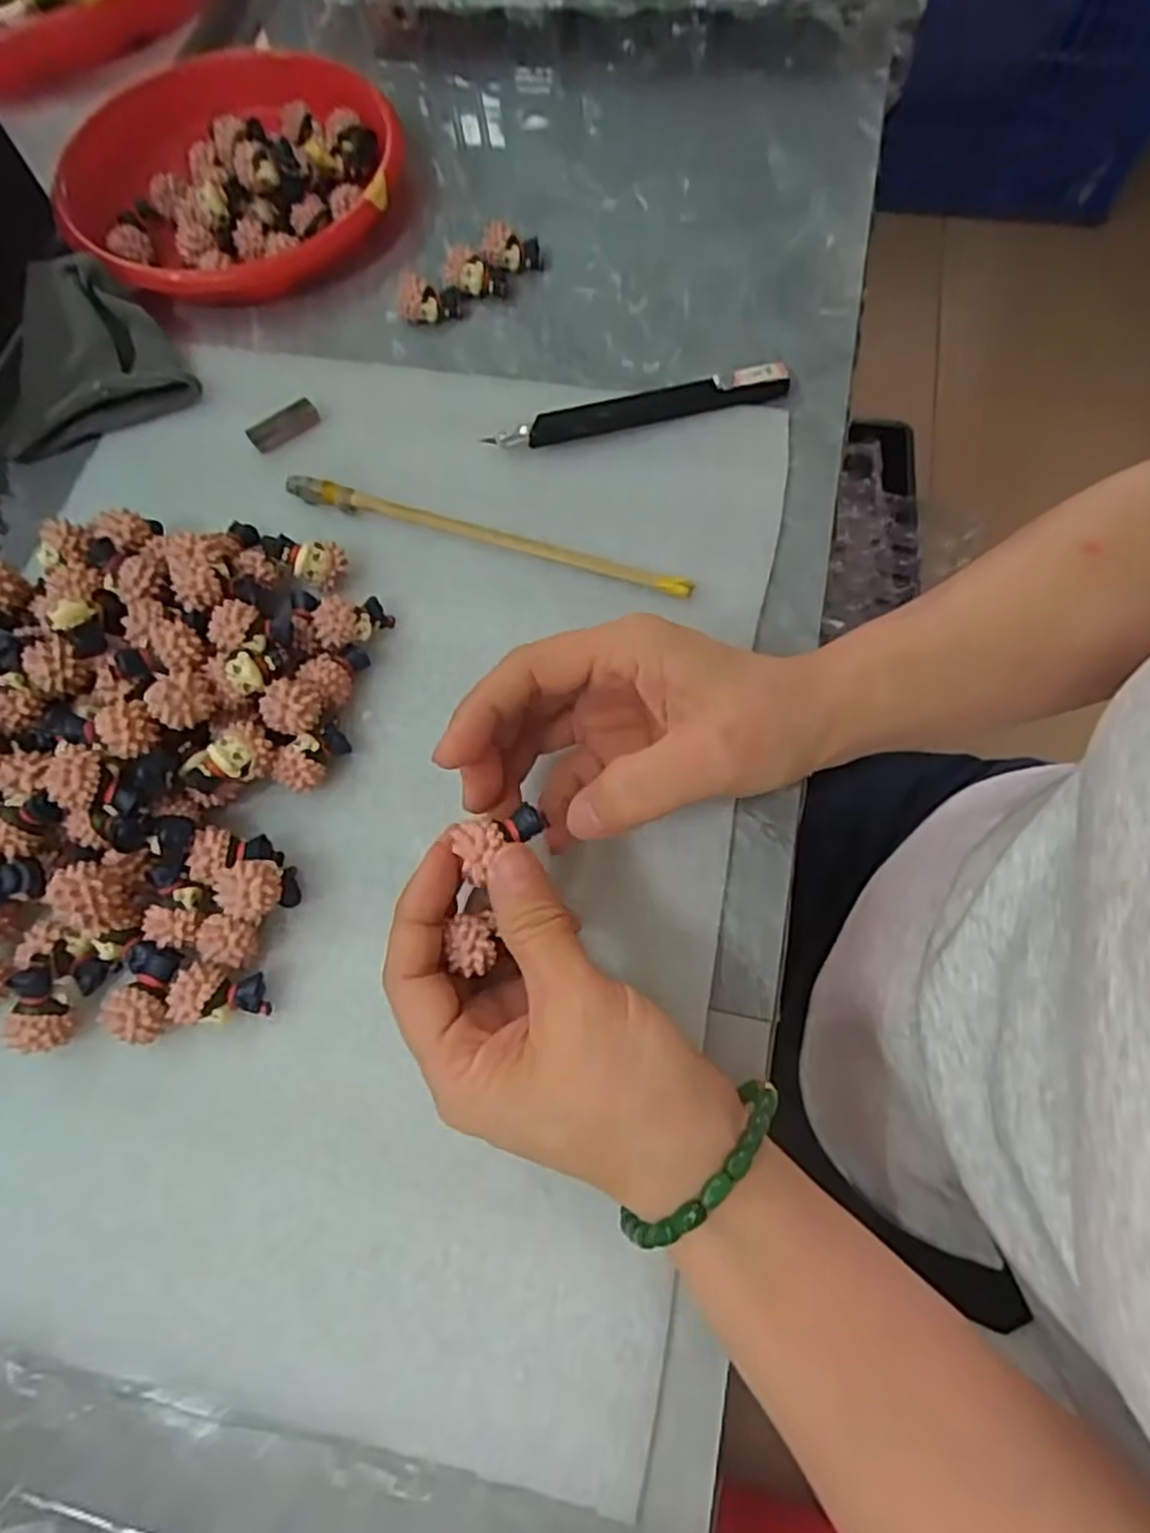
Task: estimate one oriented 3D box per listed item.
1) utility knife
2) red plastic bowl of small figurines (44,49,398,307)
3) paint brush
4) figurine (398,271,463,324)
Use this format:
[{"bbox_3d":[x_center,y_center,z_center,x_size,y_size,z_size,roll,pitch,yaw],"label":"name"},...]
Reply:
[{"bbox_3d":[0.030,-0.164,0.356,0.137,0.012,0.018,-14,68,-4],"label":"utility knife"},{"bbox_3d":[-0.178,-0.313,0.413,0.169,0.039,0.158,0,65,1],"label":"red plastic bowl of small figurines"},{"bbox_3d":[-0.039,-0.099,0.335,0.182,0.007,0.009,16,70,9],"label":"paint brush"},{"bbox_3d":[-0.072,-0.232,0.385,0.030,0.021,0.015,-13,68,-3],"label":"figurine"}]

